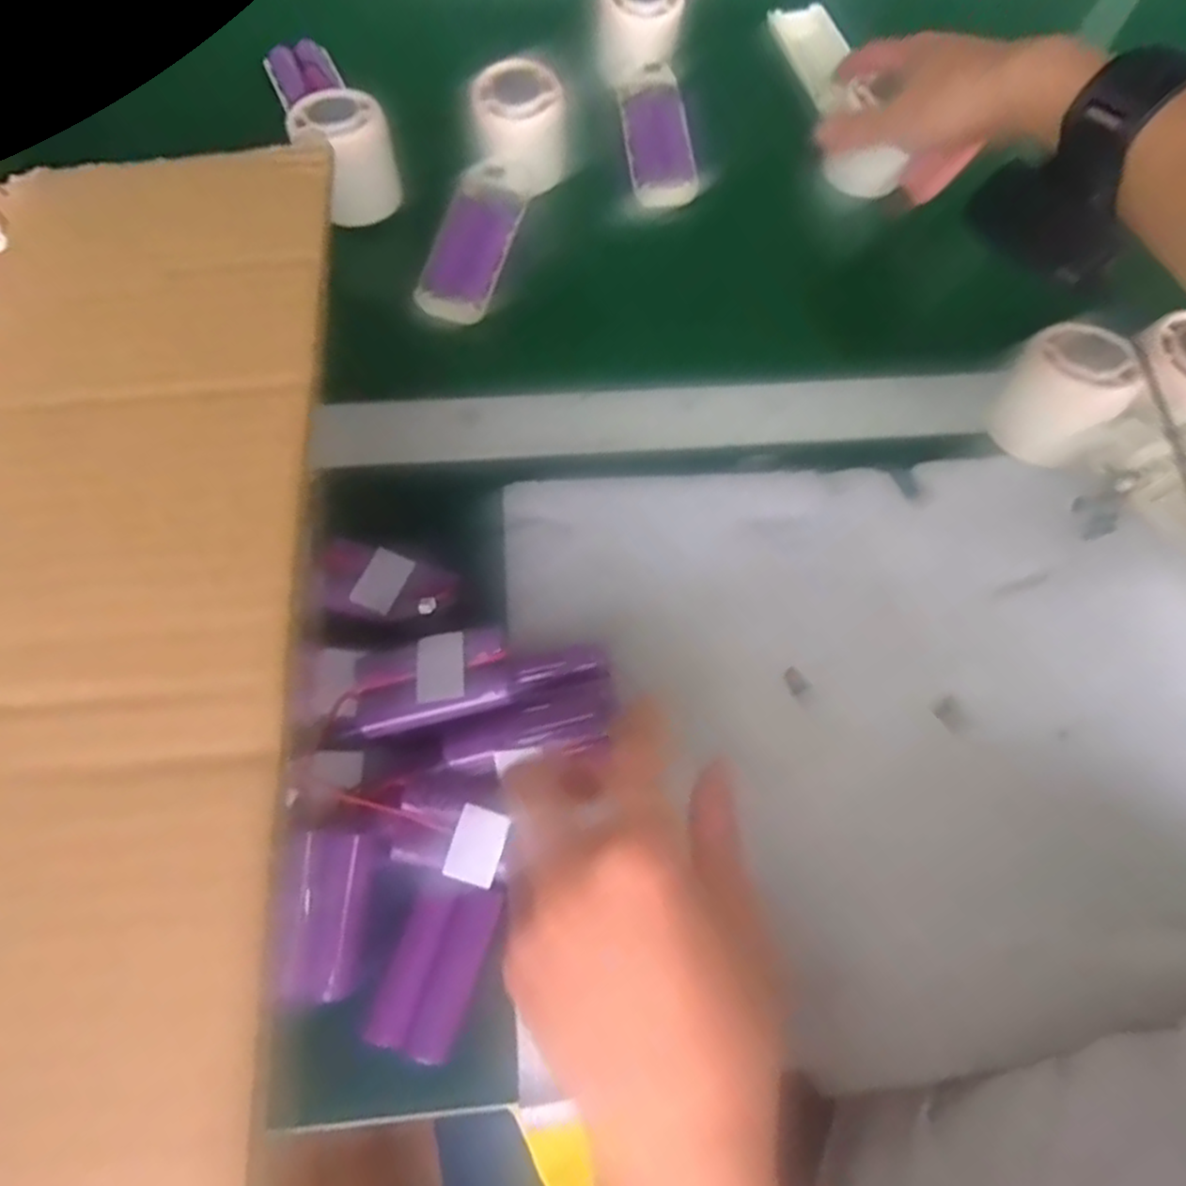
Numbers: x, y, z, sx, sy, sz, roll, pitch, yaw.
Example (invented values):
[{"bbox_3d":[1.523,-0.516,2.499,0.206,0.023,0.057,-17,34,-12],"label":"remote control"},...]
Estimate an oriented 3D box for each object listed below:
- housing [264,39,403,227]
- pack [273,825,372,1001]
[{"bbox_3d":[-0.167,-0.308,0.459,0.060,0.059,0.154,-22,71,-12],"label":"housing"},{"bbox_3d":[-0.109,0.129,0.293,0.033,0.016,0.063,6,82,-15],"label":"pack"}]

